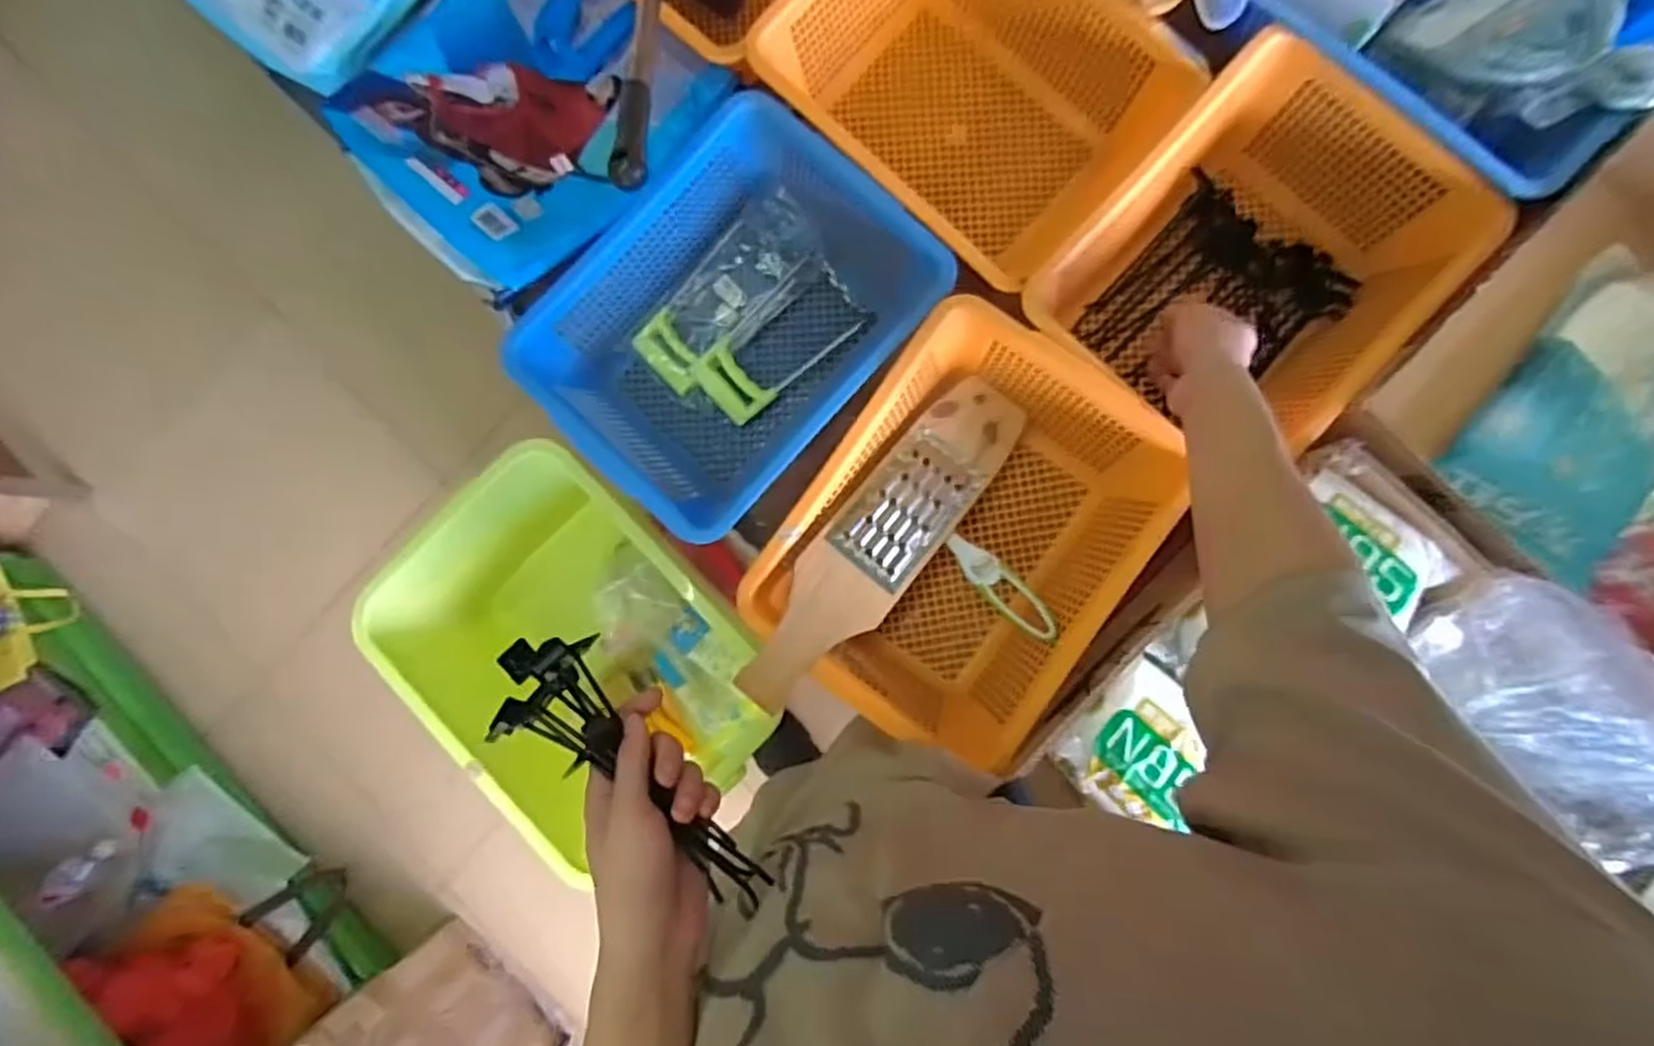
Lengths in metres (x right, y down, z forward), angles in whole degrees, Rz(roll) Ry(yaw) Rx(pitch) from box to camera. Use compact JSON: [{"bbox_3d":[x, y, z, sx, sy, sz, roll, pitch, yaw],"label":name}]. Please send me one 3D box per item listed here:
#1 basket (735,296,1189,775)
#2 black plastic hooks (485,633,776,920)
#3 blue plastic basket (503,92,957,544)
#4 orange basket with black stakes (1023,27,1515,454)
[{"bbox_3d":[0.124,0.023,0.721,0.284,0.153,0.392,34,89,5],"label":"basket"},{"bbox_3d":[-0.125,0.157,0.472,0.227,0.082,0.055,41,90,8],"label":"black plastic hooks"},{"bbox_3d":[-0.092,-0.199,0.754,0.284,0.147,0.366,40,90,5],"label":"blue plastic basket"},{"bbox_3d":[0.404,-0.238,0.725,0.274,0.136,0.353,43,90,5],"label":"orange basket with black stakes"}]

